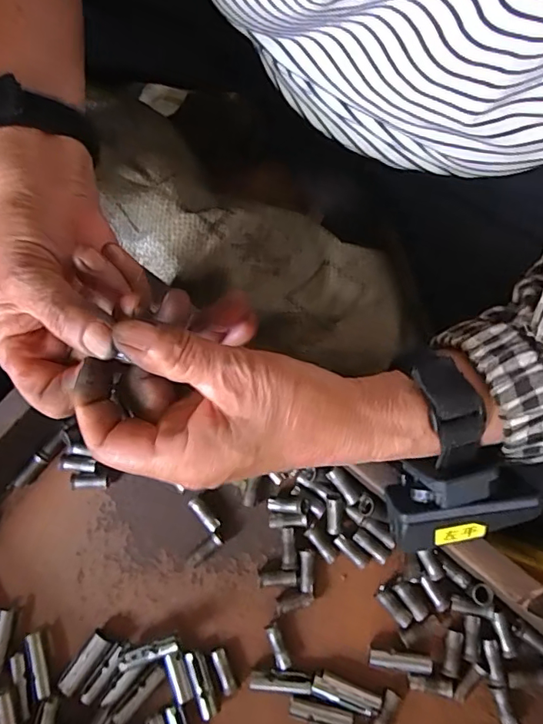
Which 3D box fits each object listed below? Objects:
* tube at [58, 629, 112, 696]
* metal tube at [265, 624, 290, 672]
[{"bbox_3d":[-0.115,0.186,0.315,0.014,0.009,0.037,35,79,9],"label":"tube"},{"bbox_3d":[0.004,0.174,0.313,0.008,0.008,0.025,-20,76,-3],"label":"metal tube"}]

